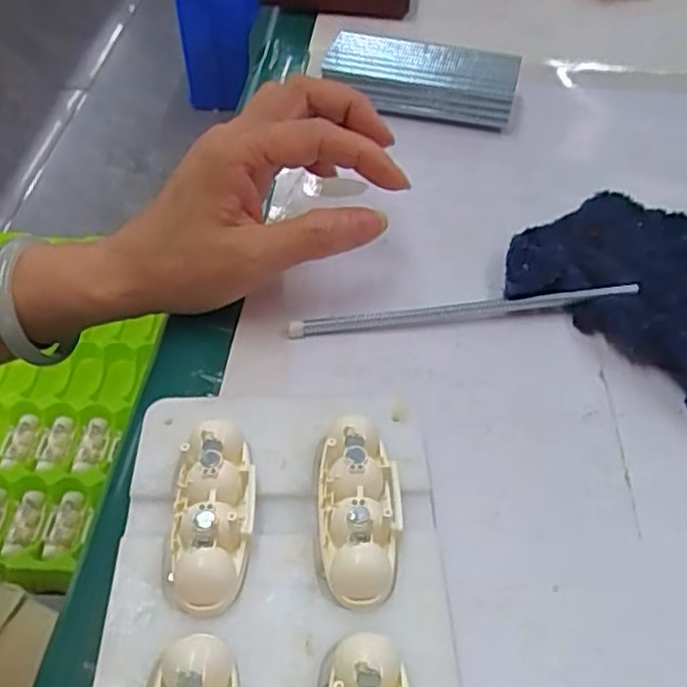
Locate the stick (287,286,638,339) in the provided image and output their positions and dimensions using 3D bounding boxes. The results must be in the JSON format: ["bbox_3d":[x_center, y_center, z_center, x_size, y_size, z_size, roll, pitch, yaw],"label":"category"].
[{"bbox_3d":[0.053,-0.015,0.321,0.155,0.009,0.008,-6,46,-6],"label":"stick"}]

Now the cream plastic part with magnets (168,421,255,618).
[{"bbox_3d":[-0.041,0.053,0.222,0.024,0.016,0.057,-2,46,-2],"label":"cream plastic part with magnets"}]

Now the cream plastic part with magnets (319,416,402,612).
[{"bbox_3d":[0.005,0.050,0.225,0.025,0.017,0.059,0,46,0],"label":"cream plastic part with magnets"}]

